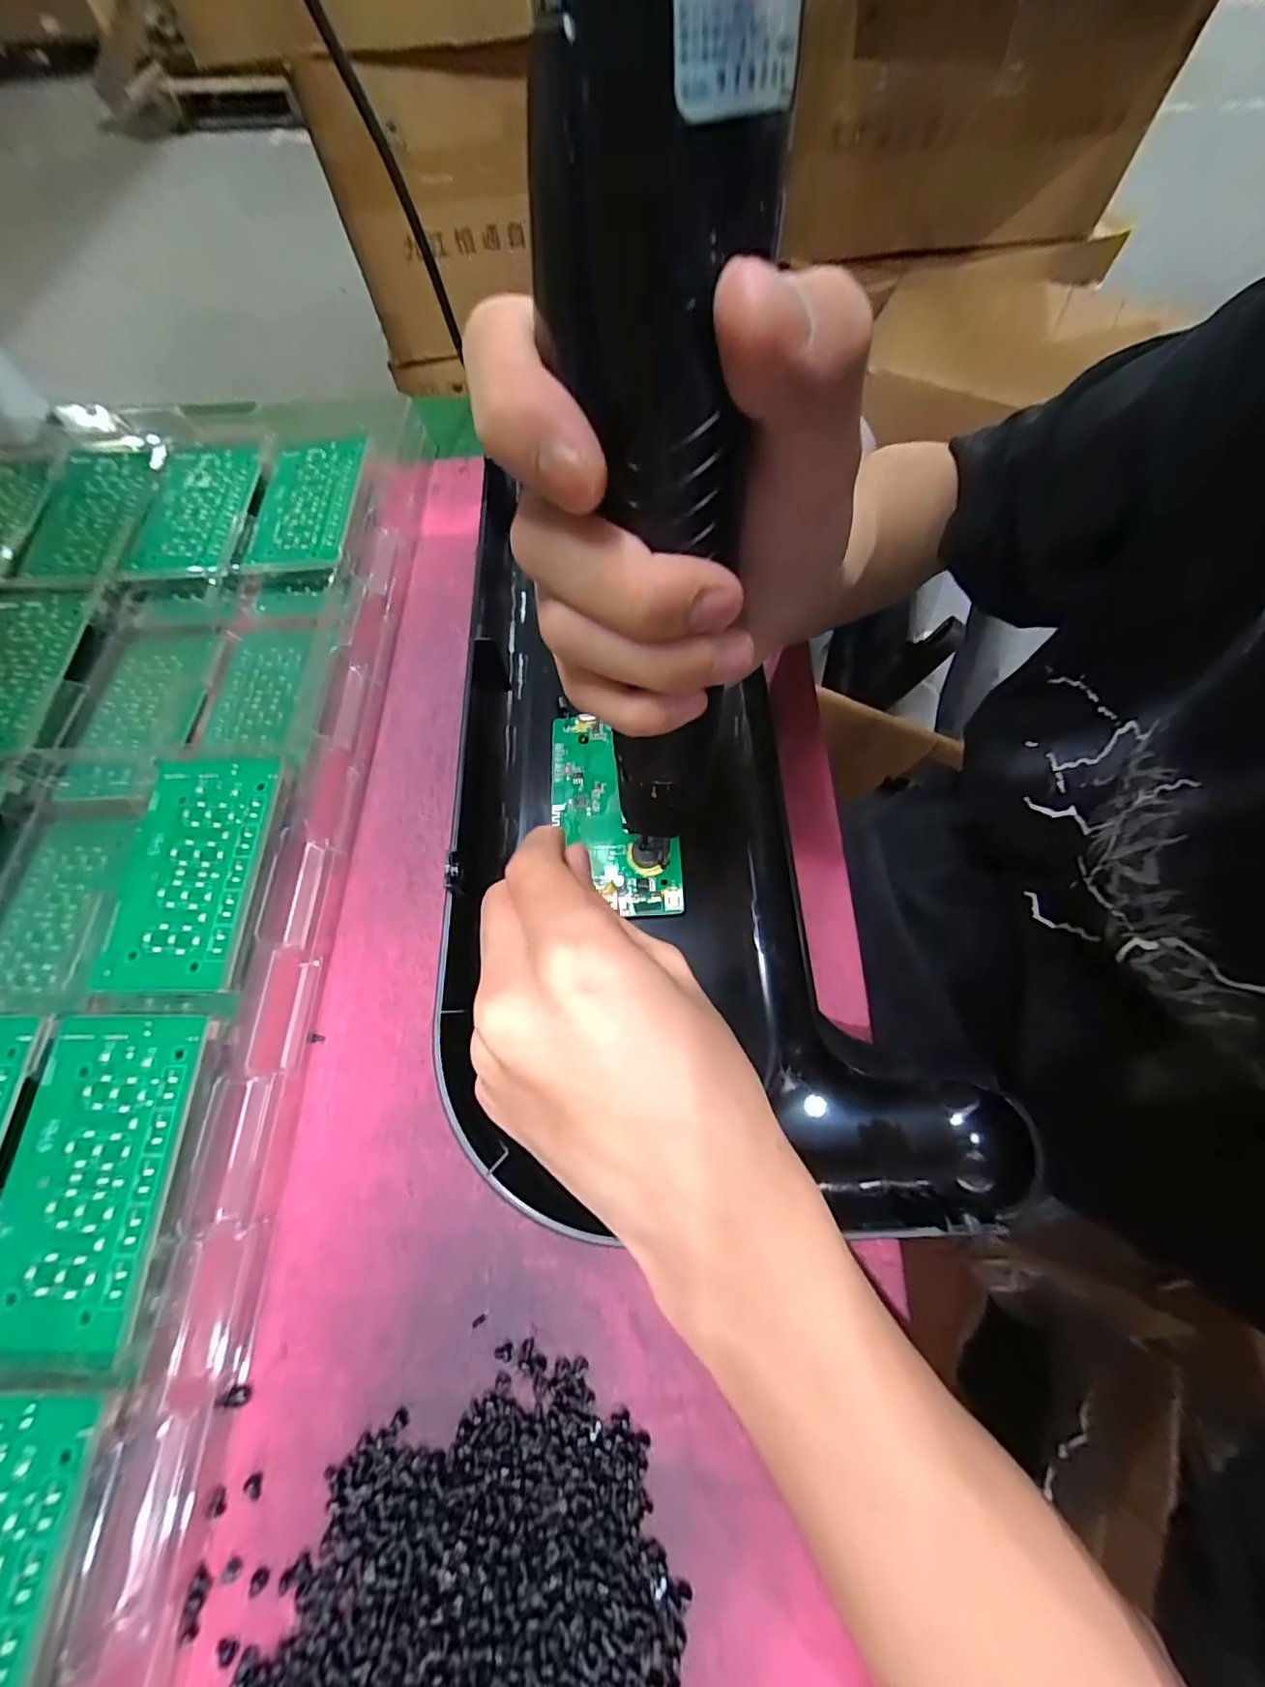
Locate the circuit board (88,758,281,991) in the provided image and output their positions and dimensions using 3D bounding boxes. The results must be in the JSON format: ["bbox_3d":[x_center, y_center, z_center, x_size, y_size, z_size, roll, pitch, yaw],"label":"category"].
[{"bbox_3d":[-0.197,0.011,0.254,0.058,0.004,0.106,-2,68,1],"label":"circuit board"}]

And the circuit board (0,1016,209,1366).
[{"bbox_3d":[-0.198,0.119,0.208,0.061,0.004,0.106,0,68,2],"label":"circuit board"}]

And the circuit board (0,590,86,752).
[{"bbox_3d":[-0.339,-0.096,0.312,0.061,0.007,0.110,-8,65,-1],"label":"circuit board"}]

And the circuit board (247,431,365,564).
[{"bbox_3d":[-0.200,-0.210,0.349,0.059,0.010,0.103,-1,65,2],"label":"circuit board"}]

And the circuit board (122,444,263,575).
[{"bbox_3d":[-0.268,-0.208,0.352,0.061,0.004,0.110,-7,65,0],"label":"circuit board"}]

